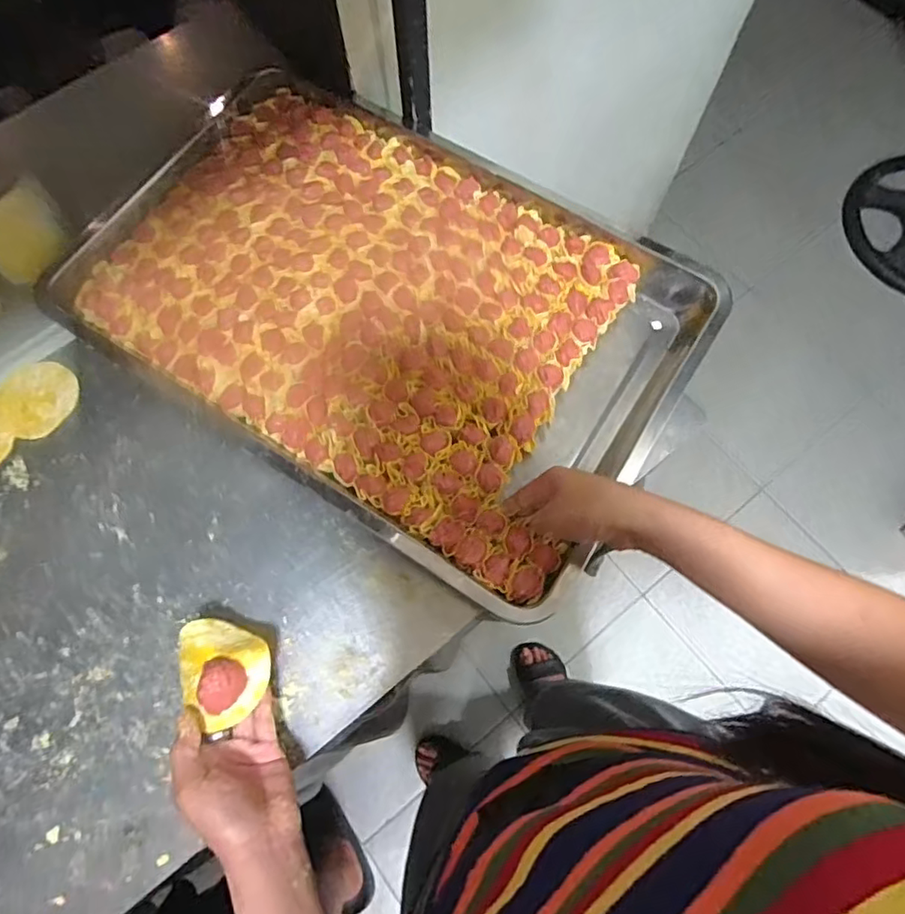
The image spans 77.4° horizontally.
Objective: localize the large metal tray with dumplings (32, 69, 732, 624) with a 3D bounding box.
[{"bbox_3d":[-0.075,-0.157,0.575,0.591,0.051,0.384,33,74,10],"label":"large metal tray with dumplings"}]

